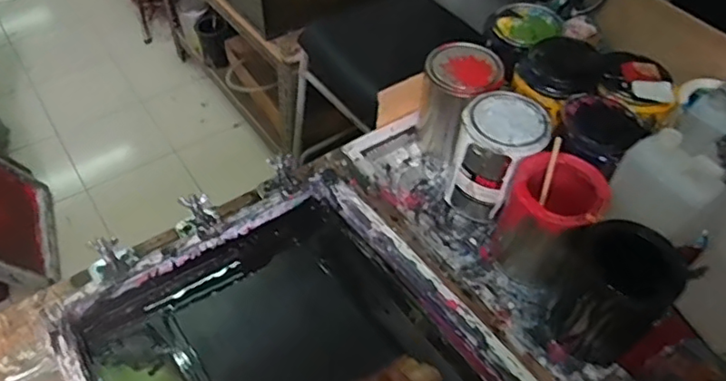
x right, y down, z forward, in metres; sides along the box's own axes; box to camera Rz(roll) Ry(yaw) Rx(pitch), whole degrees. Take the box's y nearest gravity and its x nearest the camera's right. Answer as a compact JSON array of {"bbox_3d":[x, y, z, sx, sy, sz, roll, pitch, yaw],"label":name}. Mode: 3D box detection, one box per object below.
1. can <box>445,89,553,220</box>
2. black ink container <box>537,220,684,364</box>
[{"bbox_3d":[0.185,-0.044,0.802,0.107,0.152,0.113,27,55,18],"label":"can"},{"bbox_3d":[0.280,0.118,0.675,0.128,0.135,0.111,10,52,7],"label":"black ink container"}]

